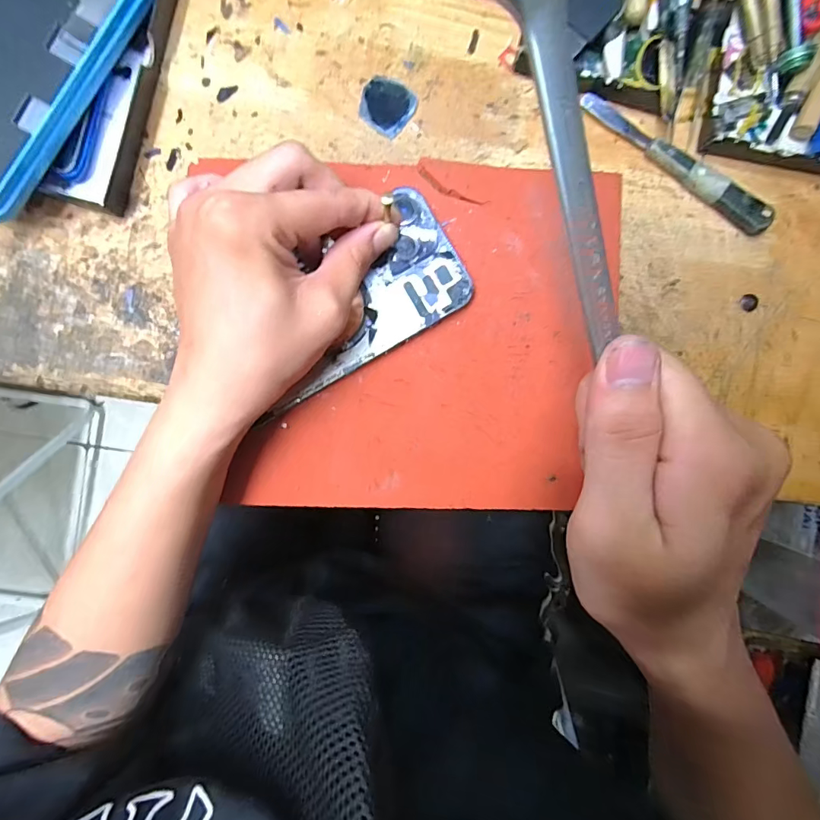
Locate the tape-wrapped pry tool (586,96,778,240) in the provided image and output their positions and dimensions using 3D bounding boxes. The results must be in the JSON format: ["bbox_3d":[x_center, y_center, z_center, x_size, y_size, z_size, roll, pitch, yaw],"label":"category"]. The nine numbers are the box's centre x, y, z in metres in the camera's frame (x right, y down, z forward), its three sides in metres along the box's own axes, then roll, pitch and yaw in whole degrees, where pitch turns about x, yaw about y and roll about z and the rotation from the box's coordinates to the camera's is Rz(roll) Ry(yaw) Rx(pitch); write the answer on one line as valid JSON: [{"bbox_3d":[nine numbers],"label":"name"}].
[{"bbox_3d":[0.157,-0.147,0.258,0.129,0.012,0.016,37,90,-2],"label":"tape-wrapped pry tool"}]

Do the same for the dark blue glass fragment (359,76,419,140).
[{"bbox_3d":[-0.014,-0.179,0.257,0.031,0.004,0.030,32,90,-2],"label":"dark blue glass fragment"}]

